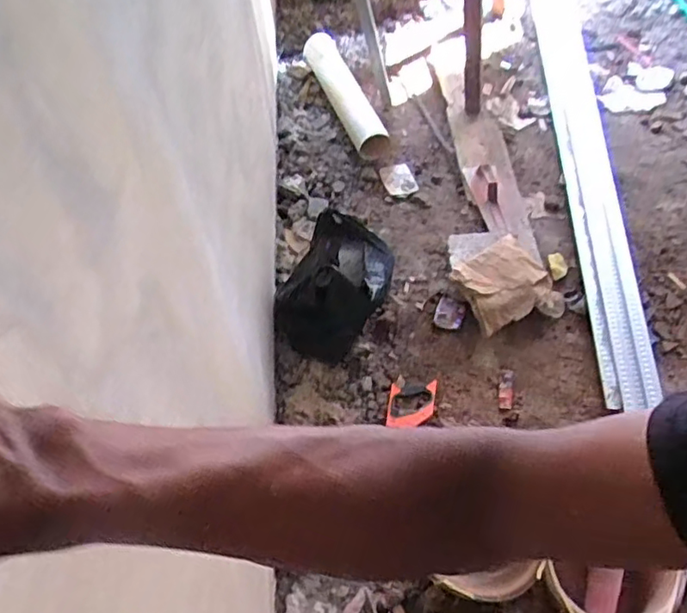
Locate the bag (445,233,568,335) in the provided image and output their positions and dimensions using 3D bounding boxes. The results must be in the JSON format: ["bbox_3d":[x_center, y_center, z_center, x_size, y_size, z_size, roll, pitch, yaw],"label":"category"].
[{"bbox_3d":[0.441,-0.090,1.760,0.265,0.093,0.332,-21,57,-8],"label":"bag"}]

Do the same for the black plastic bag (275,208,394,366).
[{"bbox_3d":[0.012,-0.075,1.627,0.240,0.290,0.409,24,62,20],"label":"black plastic bag"}]

